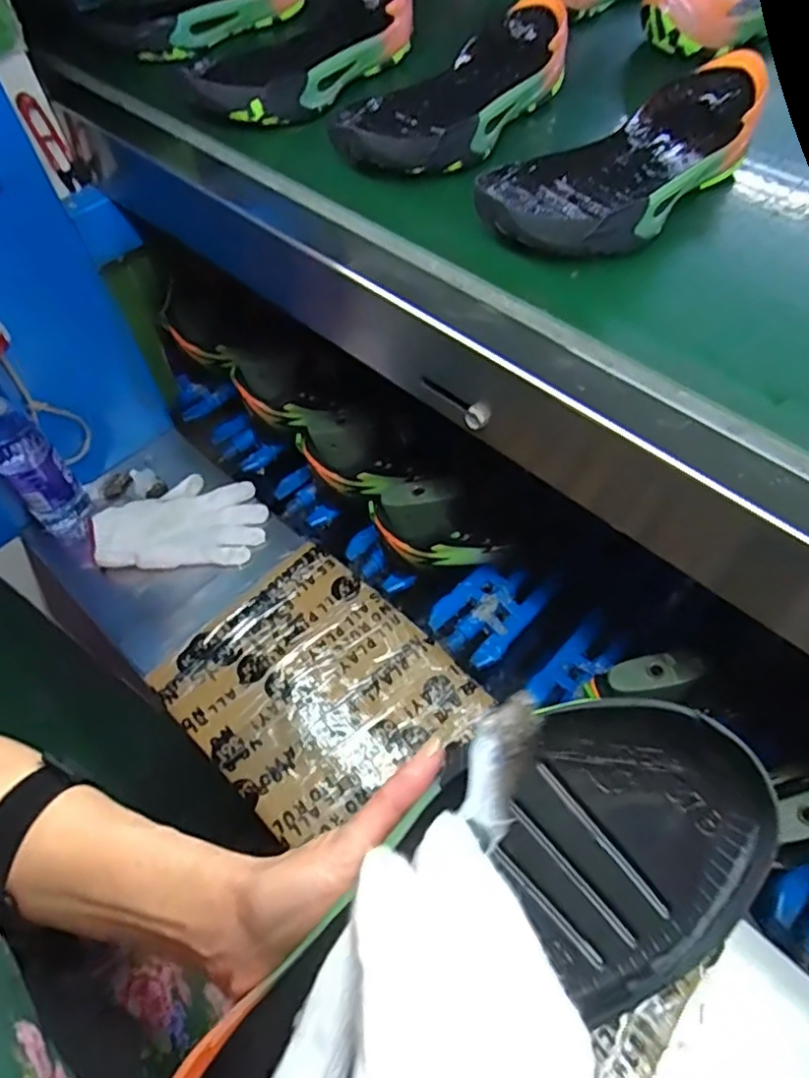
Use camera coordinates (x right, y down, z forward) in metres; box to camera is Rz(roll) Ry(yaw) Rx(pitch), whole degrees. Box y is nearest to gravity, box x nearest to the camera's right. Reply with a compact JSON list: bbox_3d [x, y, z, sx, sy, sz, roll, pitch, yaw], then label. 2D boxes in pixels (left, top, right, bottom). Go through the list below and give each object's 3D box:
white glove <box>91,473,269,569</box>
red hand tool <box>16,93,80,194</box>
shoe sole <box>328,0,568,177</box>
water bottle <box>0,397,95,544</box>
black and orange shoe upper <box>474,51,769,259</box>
[{"bbox_3d":[-0.268,-0.028,0.785,0.189,0.055,0.128,-7,59,0],"label":"white glove"},{"bbox_3d":[-0.344,-0.385,0.628,0.008,0.093,0.024,35,67,22],"label":"red hand tool"},{"bbox_3d":[0.043,-0.375,0.533,0.112,0.034,0.251,30,66,20],"label":"shoe sole"},{"bbox_3d":[-0.420,-0.079,0.724,0.054,0.220,0.069,36,68,22],"label":"water bottle"},{"bbox_3d":[0.163,-0.273,0.462,0.257,0.037,0.108,-35,63,-16],"label":"black and orange shoe upper"}]

